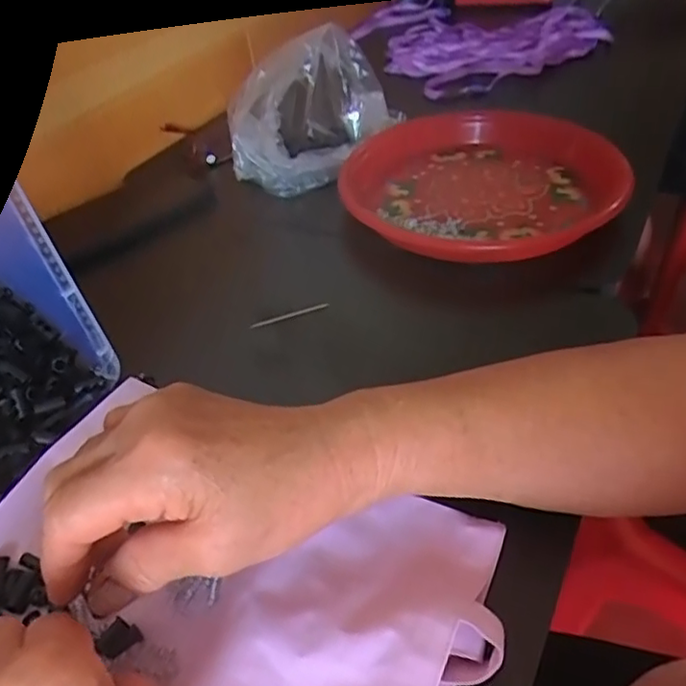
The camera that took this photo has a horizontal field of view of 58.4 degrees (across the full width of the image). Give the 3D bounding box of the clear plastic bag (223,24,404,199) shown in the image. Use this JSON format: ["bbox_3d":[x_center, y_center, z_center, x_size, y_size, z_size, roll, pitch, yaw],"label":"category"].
[{"bbox_3d":[-0.040,-0.212,0.562,0.085,0.104,0.144,31,53,34],"label":"clear plastic bag"}]

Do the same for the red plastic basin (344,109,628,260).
[{"bbox_3d":[0.114,-0.137,0.522,0.210,0.047,0.204,-3,42,3],"label":"red plastic basin"}]

